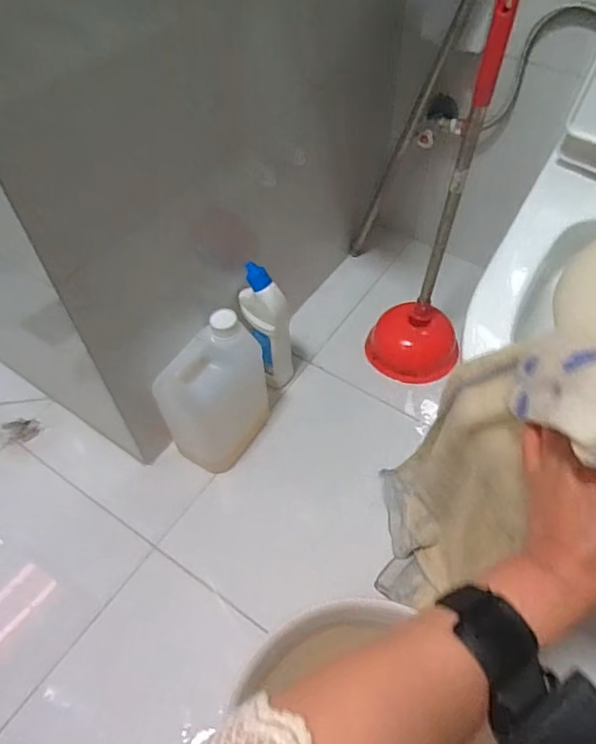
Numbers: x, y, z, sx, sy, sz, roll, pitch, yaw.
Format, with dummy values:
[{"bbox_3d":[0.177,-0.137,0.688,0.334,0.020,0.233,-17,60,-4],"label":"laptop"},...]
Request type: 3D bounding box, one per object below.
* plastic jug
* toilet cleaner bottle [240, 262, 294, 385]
[{"bbox_3d":[-0.122,0.037,0.826,0.099,0.222,0.153,27,59,19],"label":"plastic jug"},{"bbox_3d":[-0.051,-0.069,0.875,0.055,0.224,0.082,-32,59,-21],"label":"toilet cleaner bottle"}]

